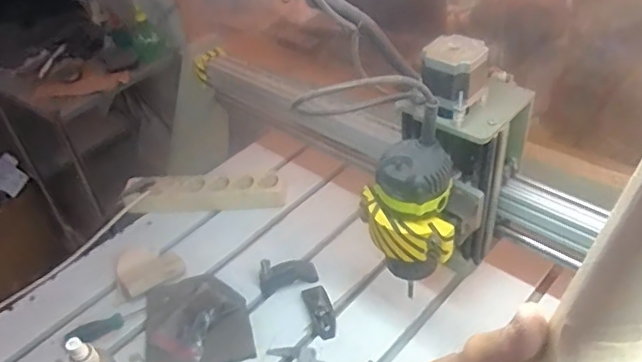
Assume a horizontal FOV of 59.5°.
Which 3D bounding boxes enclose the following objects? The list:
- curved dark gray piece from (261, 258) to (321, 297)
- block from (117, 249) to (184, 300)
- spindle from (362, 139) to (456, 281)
[{"bbox_3d":[-0.051,0.141,0.861,0.087,0.038,0.043,-14,41,-7],"label":"curved dark gray piece"},{"bbox_3d":[-0.272,0.133,0.887,0.093,0.029,0.098,-23,43,-18],"label":"block"},{"bbox_3d":[0.098,0.043,0.630,0.100,0.168,0.077,-1,41,8],"label":"spindle"}]

